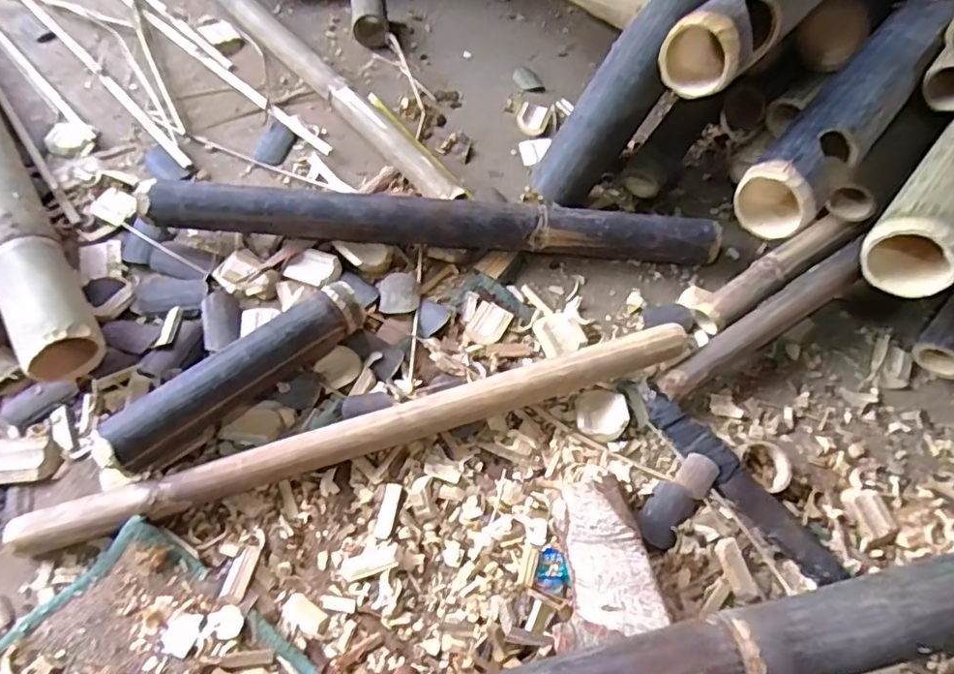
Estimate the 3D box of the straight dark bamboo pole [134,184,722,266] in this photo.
[{"bbox_3d":[-0.037,-0.134,0.676,0.654,0.075,0.053,1,62,-3],"label":"straight dark bamboo pole"}]

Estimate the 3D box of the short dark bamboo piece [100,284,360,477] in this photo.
[{"bbox_3d":[-0.231,0.035,0.579,0.262,0.060,0.058,-35,70,-21],"label":"short dark bamboo piece"}]

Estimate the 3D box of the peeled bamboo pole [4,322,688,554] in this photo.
[{"bbox_3d":[-0.088,0.089,0.569,0.664,0.044,0.049,-14,63,-11],"label":"peeled bamboo pole"}]

